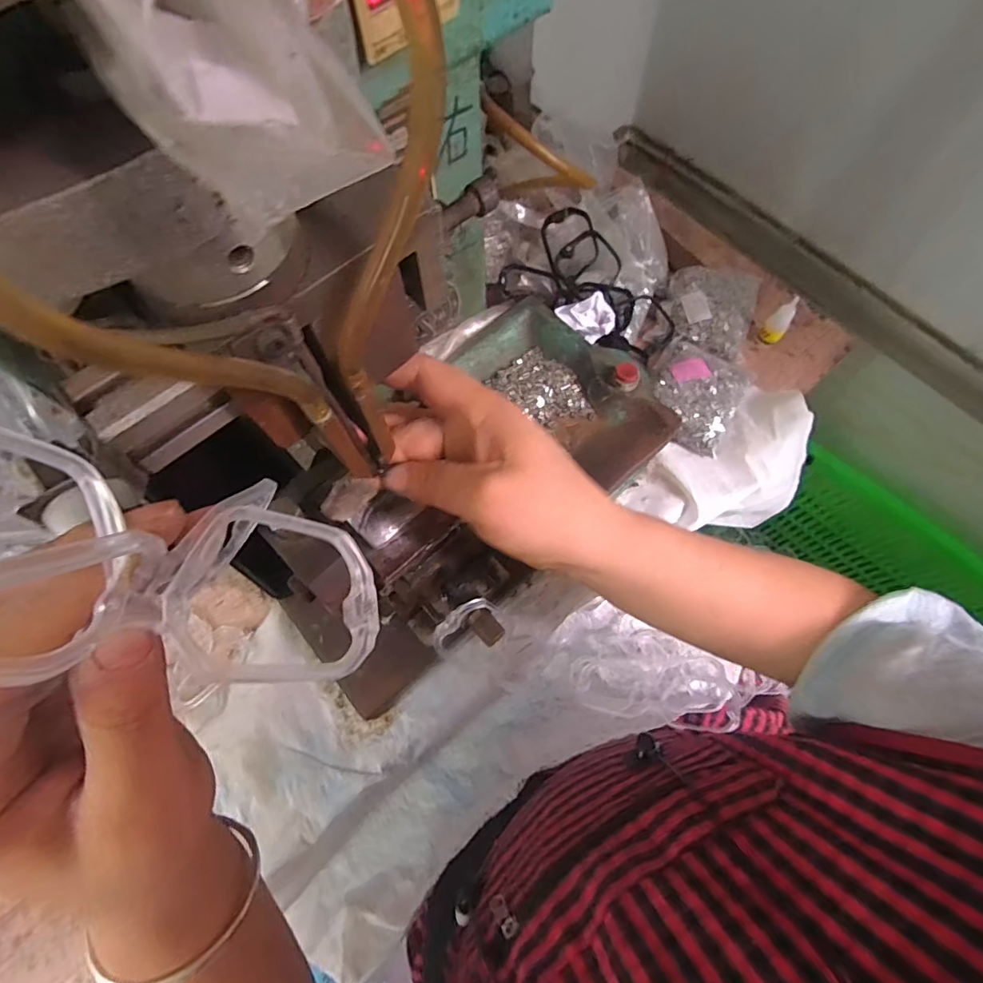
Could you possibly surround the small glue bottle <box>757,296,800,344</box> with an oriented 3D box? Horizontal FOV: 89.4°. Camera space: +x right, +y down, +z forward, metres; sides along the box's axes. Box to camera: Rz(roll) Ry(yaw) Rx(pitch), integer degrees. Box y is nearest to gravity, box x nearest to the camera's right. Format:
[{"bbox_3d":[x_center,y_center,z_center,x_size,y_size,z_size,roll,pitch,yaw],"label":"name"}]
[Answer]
[{"bbox_3d":[0.373,-0.219,0.645,0.028,0.065,0.035,37,74,14],"label":"small glue bottle"}]

